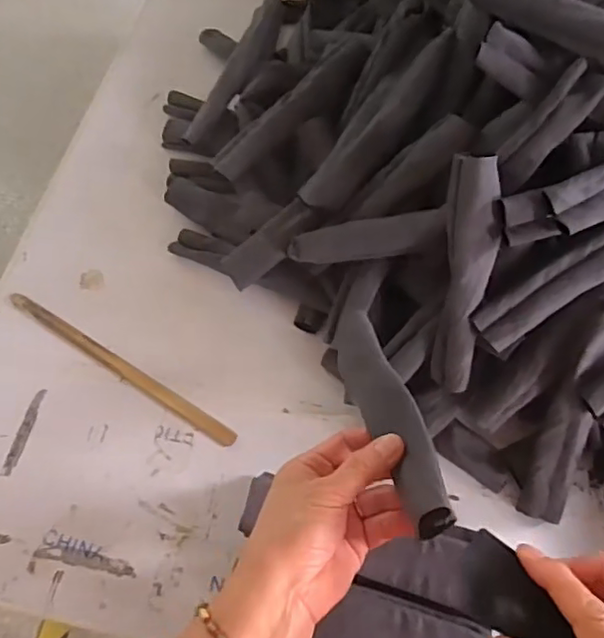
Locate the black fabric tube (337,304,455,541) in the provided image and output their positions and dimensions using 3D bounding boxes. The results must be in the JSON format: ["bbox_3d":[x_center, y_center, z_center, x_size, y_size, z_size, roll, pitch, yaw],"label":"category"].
[{"bbox_3d":[0.056,0.057,0.415,0.031,0.024,0.194,-13,39,-6],"label":"black fabric tube"}]

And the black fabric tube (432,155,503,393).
[{"bbox_3d":[0.127,-0.031,0.472,0.038,0.182,0.018,3,21,2],"label":"black fabric tube"}]

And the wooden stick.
[{"bbox_3d":[-0.172,0.044,0.574,0.265,0.009,0.015,30,66,16],"label":"wooden stick"}]

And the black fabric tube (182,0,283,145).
[{"bbox_3d":[-0.073,-0.269,0.673,0.030,0.028,0.183,31,87,17],"label":"black fabric tube"}]

